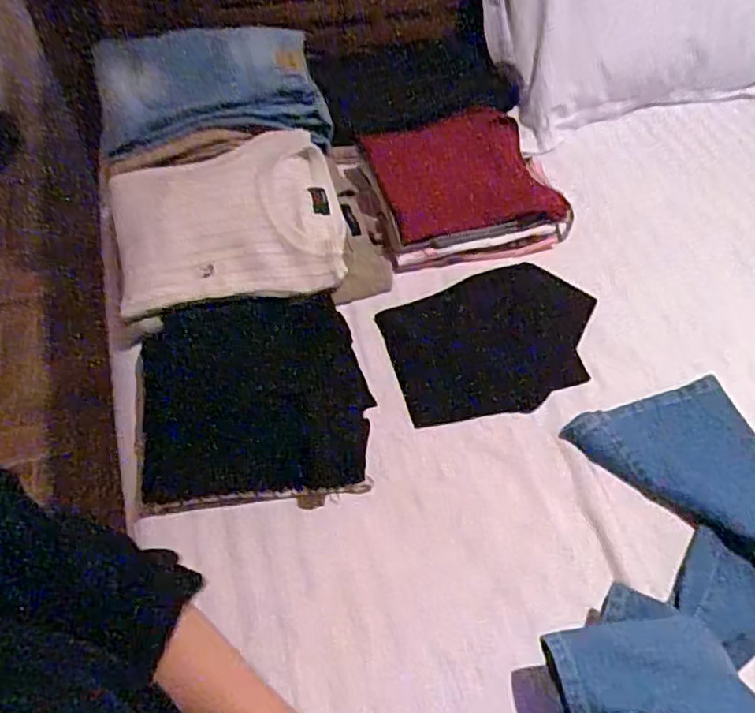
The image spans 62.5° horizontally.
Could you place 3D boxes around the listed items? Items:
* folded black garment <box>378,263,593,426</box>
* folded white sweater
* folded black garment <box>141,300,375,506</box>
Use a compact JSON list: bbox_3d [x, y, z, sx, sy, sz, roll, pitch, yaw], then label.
[{"bbox_3d":[0.146,-0.016,0.768,0.255,0.019,0.179,-17,66,-5],"label":"folded black garment"},{"bbox_3d":[-0.189,-0.178,0.792,0.271,0.056,0.237,-10,55,-10],"label":"folded white sweater"},{"bbox_3d":[-0.143,0.040,0.706,0.251,0.042,0.232,-6,55,-6],"label":"folded black garment"}]

